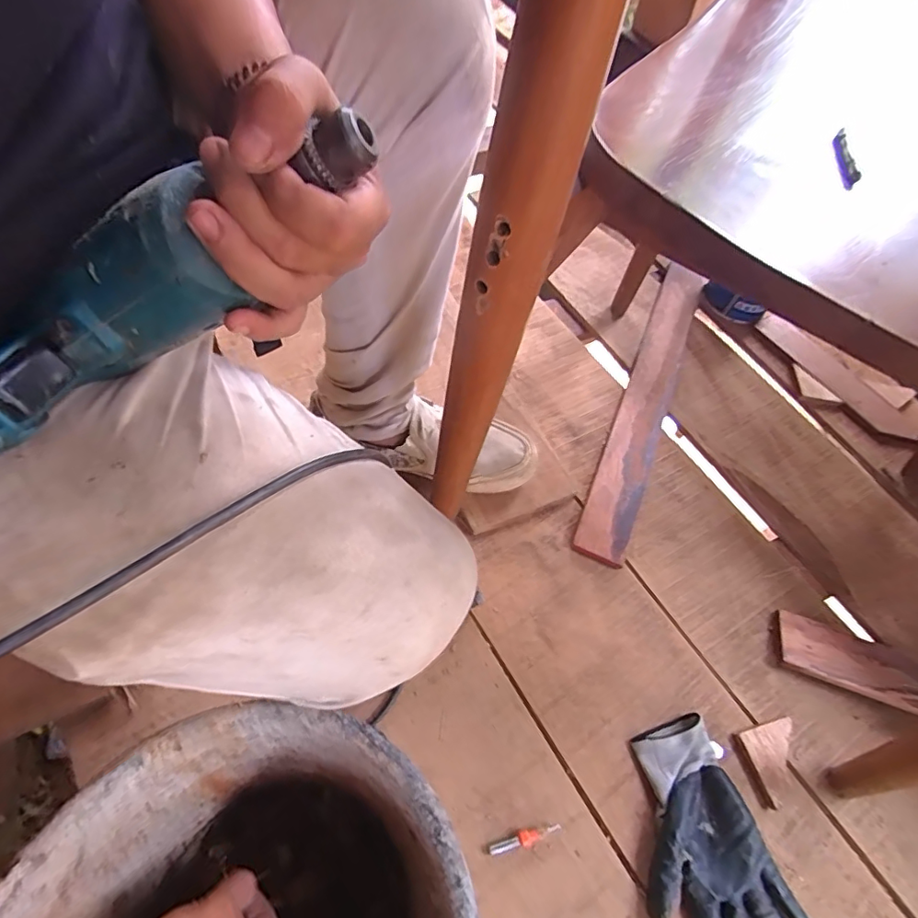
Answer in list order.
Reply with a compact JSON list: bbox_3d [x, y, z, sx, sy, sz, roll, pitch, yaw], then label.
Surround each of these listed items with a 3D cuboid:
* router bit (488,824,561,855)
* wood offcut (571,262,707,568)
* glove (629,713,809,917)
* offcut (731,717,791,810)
[{"bbox_3d":[0.060,0.343,0.478,0.066,0.009,0.013,-6,59,-8],"label":"router bit"},{"bbox_3d":[0.278,-0.097,0.778,0.066,0.024,0.564,22,59,9],"label":"wood offcut"},{"bbox_3d":[0.222,0.360,0.482,0.123,0.022,0.204,-14,60,-13],"label":"glove"},{"bbox_3d":[0.321,0.307,0.537,0.067,0.011,0.067,-10,59,-11],"label":"offcut"}]

